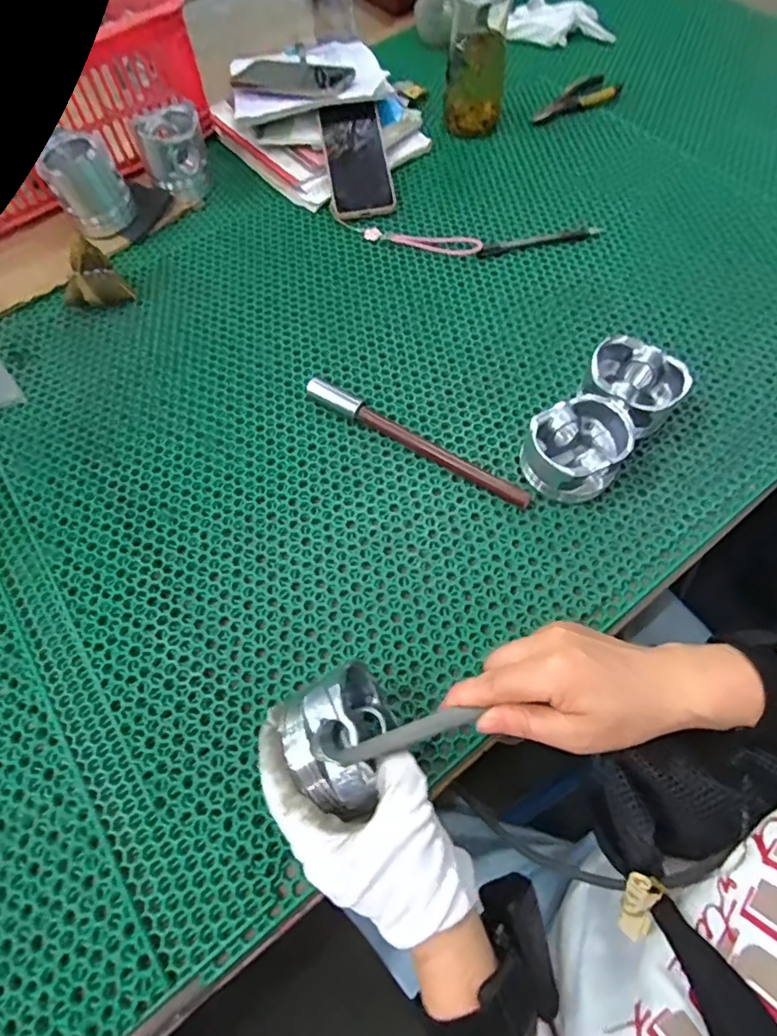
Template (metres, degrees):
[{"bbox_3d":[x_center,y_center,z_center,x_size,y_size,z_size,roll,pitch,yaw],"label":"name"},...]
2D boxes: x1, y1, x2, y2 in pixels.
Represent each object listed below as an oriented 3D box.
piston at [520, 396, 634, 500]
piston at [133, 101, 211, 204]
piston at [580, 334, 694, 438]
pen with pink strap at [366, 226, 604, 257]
[{"bbox_3d":[0.168,-0.058,0.458,0.086,0.055,0.074,-14,65,-4],"label":"piston"},{"bbox_3d":[-0.275,-0.474,0.664,0.080,0.073,0.092,-20,66,-7],"label":"piston"},{"bbox_3d":[0.223,-0.117,0.483,0.084,0.056,0.079,-1,65,2],"label":"piston"},{"bbox_3d":[0.111,-0.334,0.615,0.280,0.011,0.053,2,65,4],"label":"pen with pink strap"}]

